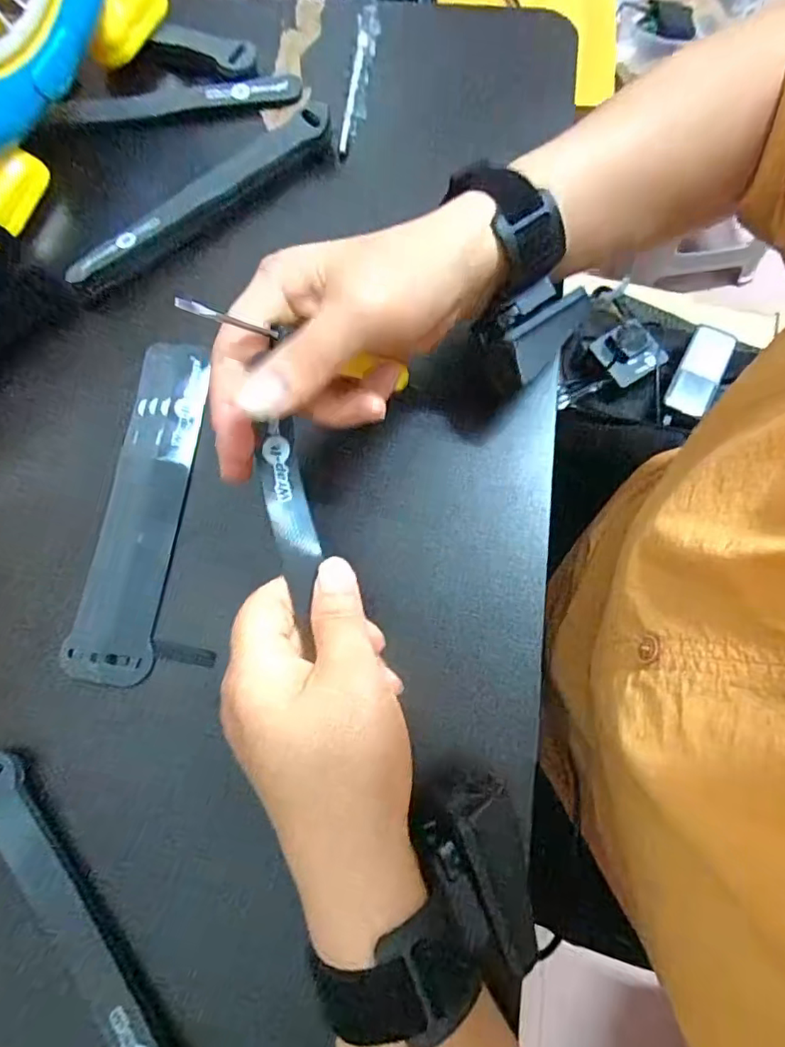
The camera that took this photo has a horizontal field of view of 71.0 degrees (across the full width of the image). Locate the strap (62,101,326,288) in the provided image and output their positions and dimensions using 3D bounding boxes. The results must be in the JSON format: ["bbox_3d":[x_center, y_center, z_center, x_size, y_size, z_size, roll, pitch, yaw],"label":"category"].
[{"bbox_3d":[-0.124,-0.213,0.359,0.194,0.022,0.026,-36,77,-7],"label":"strap"}]

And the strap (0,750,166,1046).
[{"bbox_3d":[-0.147,0.193,0.257,0.025,0.013,0.198,-39,79,-9],"label":"strap"}]

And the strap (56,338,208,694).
[{"bbox_3d":[-0.144,-0.012,0.321,0.047,0.010,0.200,7,76,2],"label":"strap"}]

